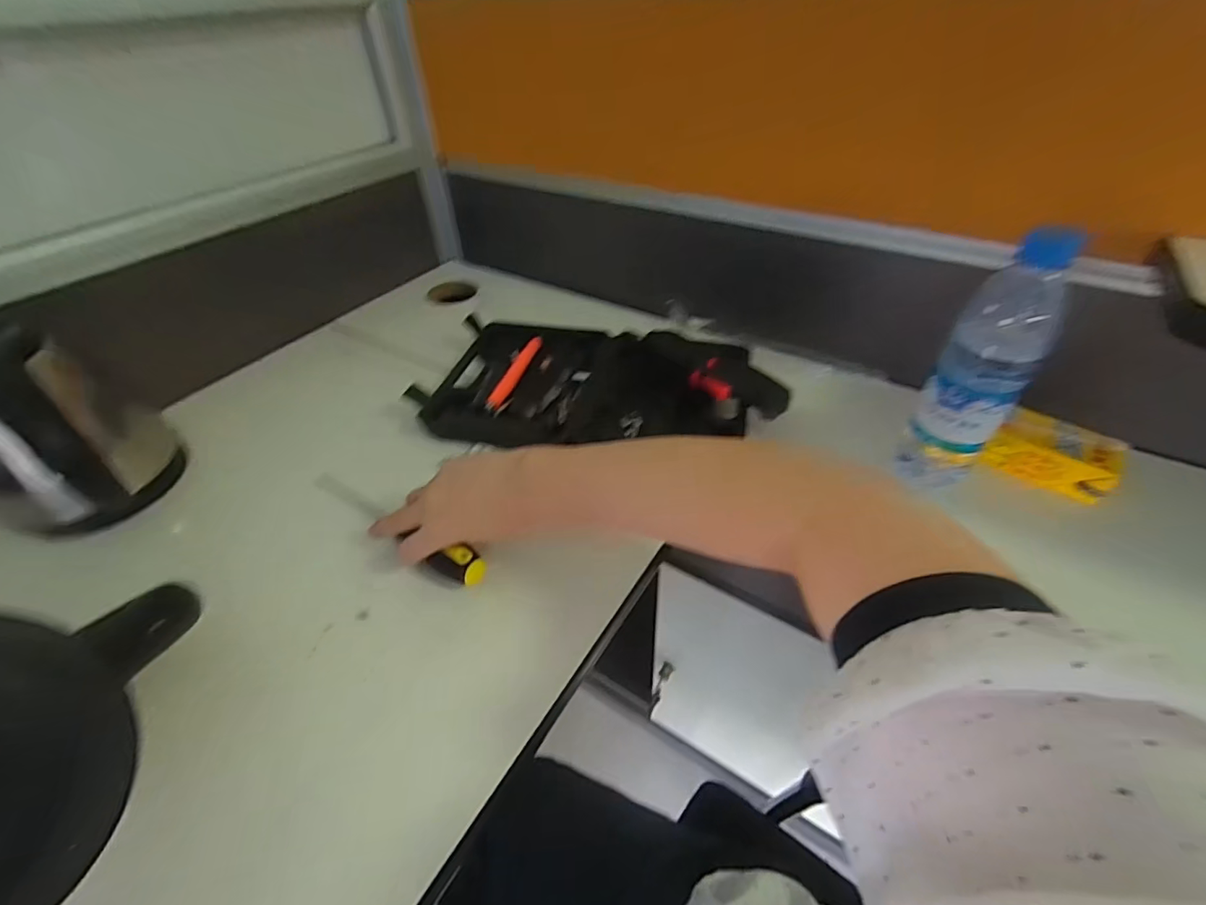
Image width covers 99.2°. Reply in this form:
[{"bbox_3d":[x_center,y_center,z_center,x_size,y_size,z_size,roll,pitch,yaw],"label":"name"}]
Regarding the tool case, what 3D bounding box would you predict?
[{"bbox_3d":[-0.010,-0.097,0.583,0.376,0.065,0.212,1,44,3],"label":"tool case"}]

